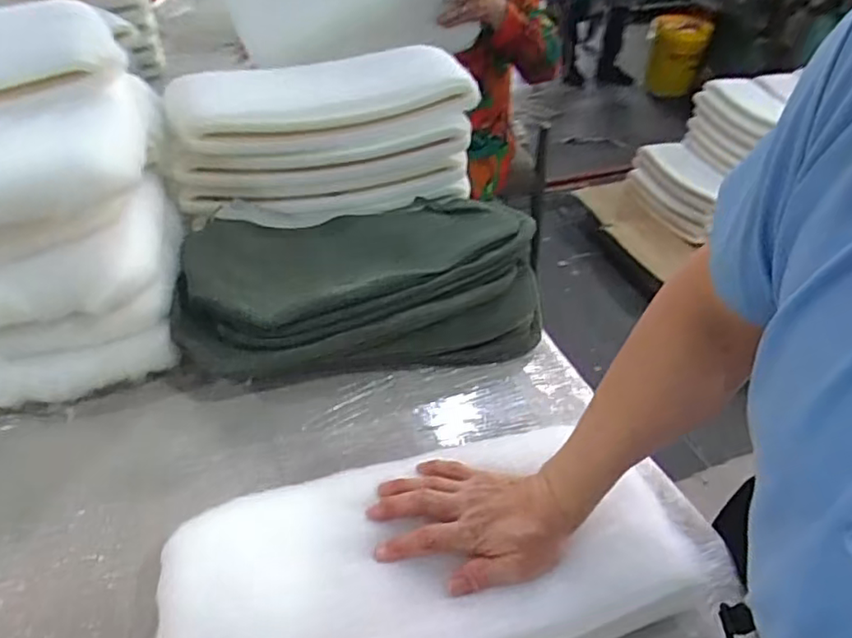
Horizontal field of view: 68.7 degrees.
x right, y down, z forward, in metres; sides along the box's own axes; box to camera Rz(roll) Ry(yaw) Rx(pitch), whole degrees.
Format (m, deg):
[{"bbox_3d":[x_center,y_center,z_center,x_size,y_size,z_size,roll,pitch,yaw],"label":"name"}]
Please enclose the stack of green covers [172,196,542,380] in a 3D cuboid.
[{"bbox_3d":[-0.089,-0.064,0.877,0.470,0.109,0.323,-6,42,-11],"label":"stack of green covers"}]

